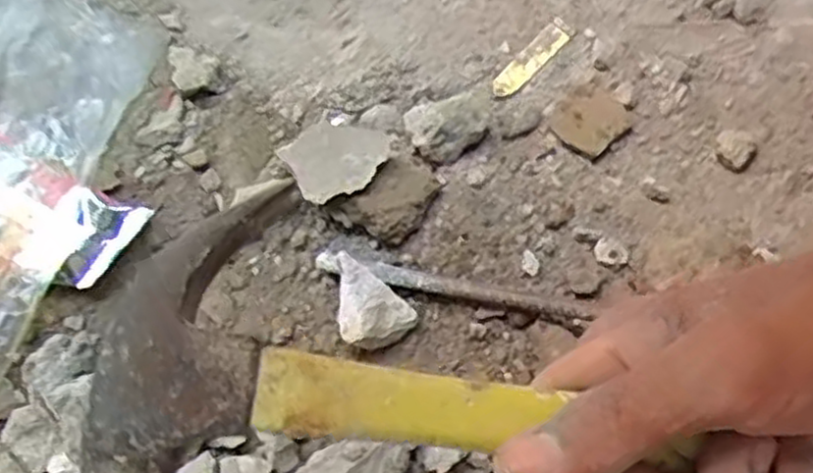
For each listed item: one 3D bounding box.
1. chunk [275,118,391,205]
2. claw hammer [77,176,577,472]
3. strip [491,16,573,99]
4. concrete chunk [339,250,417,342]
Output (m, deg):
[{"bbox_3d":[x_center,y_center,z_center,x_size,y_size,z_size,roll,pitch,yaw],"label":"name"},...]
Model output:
[{"bbox_3d":[-0.036,-0.041,0.397,0.049,0.027,0.053,0,63,0],"label":"chunk"},{"bbox_3d":[0.049,0.052,0.222,0.265,0.029,0.100,8,63,-7],"label":"claw hammer"},{"bbox_3d":[0.070,-0.100,0.435,0.015,0.004,0.064,39,69,18],"label":"strip"},{"bbox_3d":[-0.015,0.029,0.369,0.034,0.021,0.038,-7,63,-3],"label":"concrete chunk"}]

